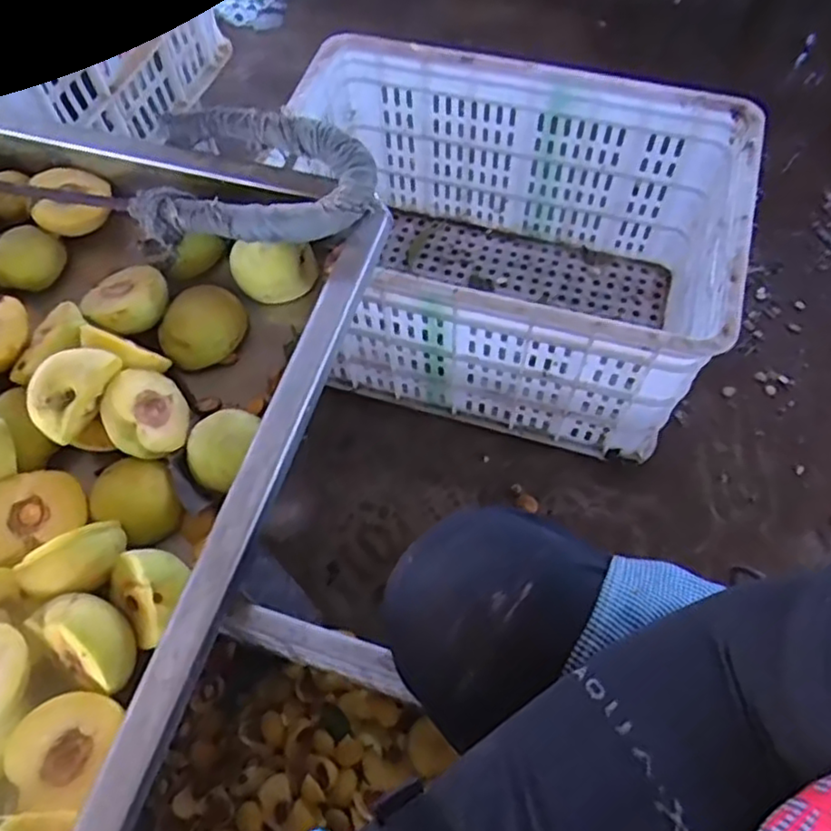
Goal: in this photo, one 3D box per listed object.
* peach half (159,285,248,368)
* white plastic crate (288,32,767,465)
[{"bbox_3d":[-0.149,-0.064,0.471,0.059,0.026,0.050,-27,65,-12],"label":"peach half"},{"bbox_3d":[0.106,-0.206,0.857,0.515,0.281,0.368,13,63,9],"label":"white plastic crate"}]

